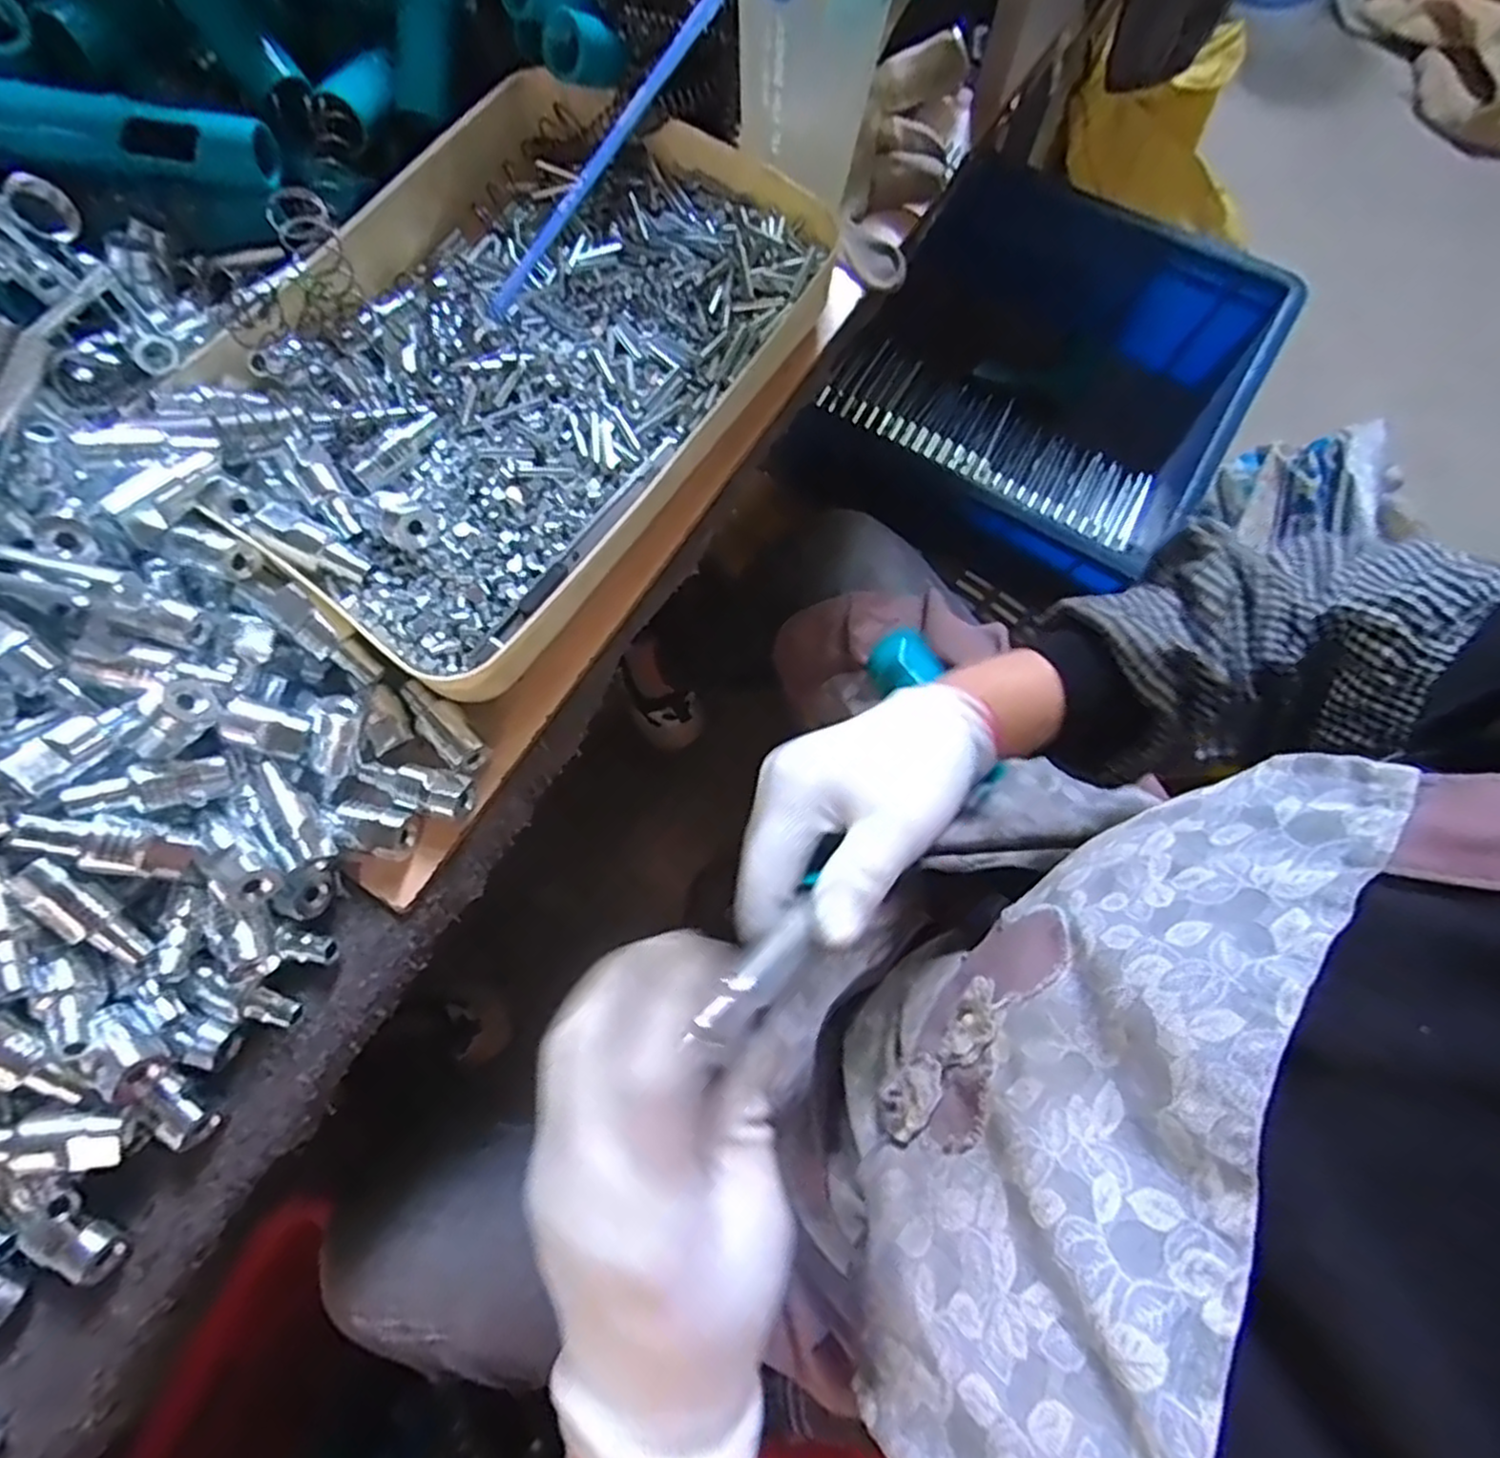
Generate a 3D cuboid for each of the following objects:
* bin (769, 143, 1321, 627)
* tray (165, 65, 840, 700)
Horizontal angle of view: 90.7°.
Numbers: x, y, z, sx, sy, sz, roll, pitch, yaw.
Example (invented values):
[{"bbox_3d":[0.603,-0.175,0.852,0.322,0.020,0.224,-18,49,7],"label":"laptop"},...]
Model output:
[{"bbox_3d":[0.246,-0.300,0.696,0.327,0.197,0.287,31,76,8],"label":"bin"},{"bbox_3d":[-0.120,-0.193,0.383,0.239,0.042,0.318,35,76,9],"label":"tray"}]

